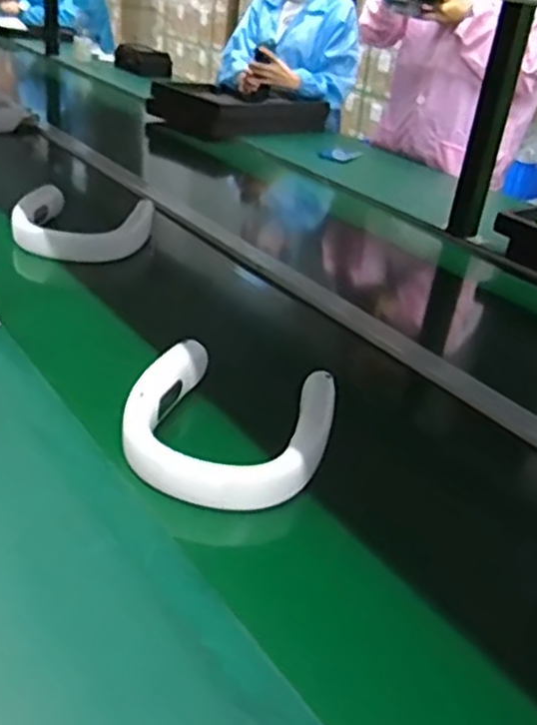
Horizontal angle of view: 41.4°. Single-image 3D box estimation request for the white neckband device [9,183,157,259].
[{"bbox_3d":[-0.279,-0.209,1.073,0.192,0.054,0.151,8,29,0],"label":"white neckband device"}]

